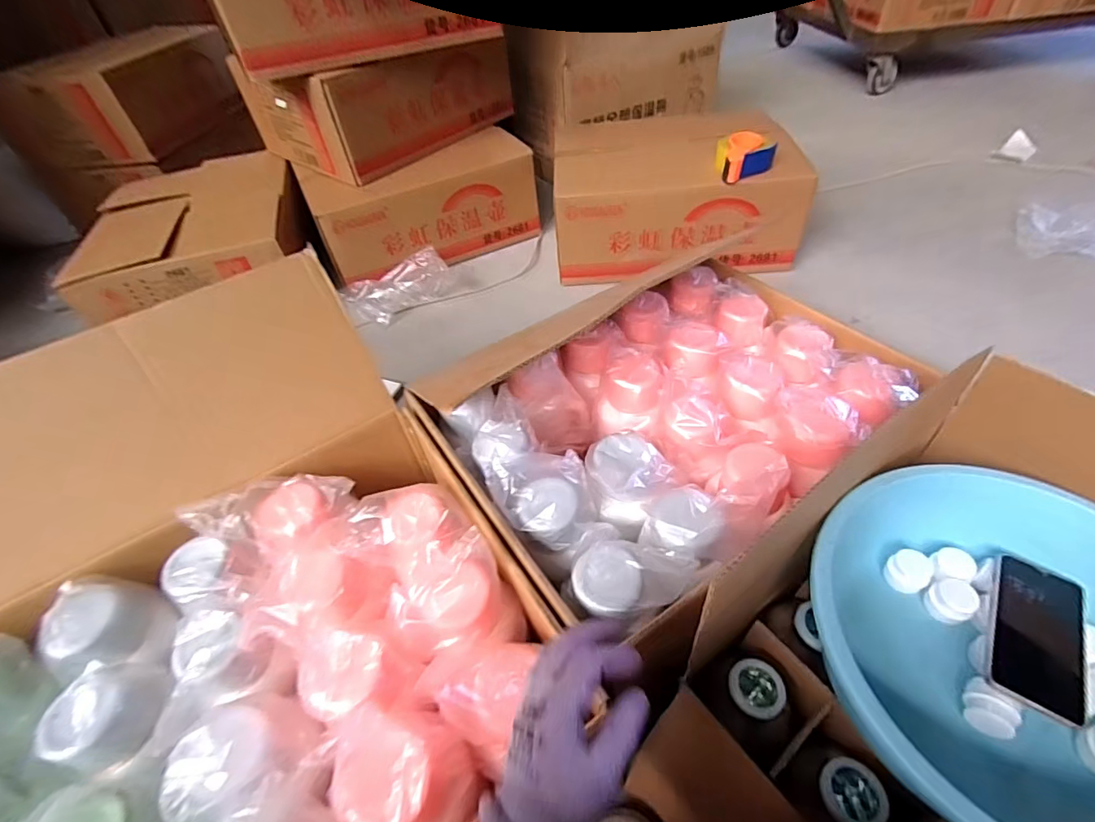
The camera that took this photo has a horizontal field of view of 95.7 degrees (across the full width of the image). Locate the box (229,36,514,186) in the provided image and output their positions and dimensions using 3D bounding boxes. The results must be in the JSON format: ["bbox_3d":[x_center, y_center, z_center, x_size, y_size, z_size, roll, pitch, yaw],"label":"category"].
[{"bbox_3d":[-0.452,-0.943,1.475,0.434,0.223,0.674,30,58,29],"label":"box"}]

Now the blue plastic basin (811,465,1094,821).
[{"bbox_3d":[0.436,0.246,0.481,0.352,0.150,0.337,-3,48,4],"label":"blue plastic basin"}]

